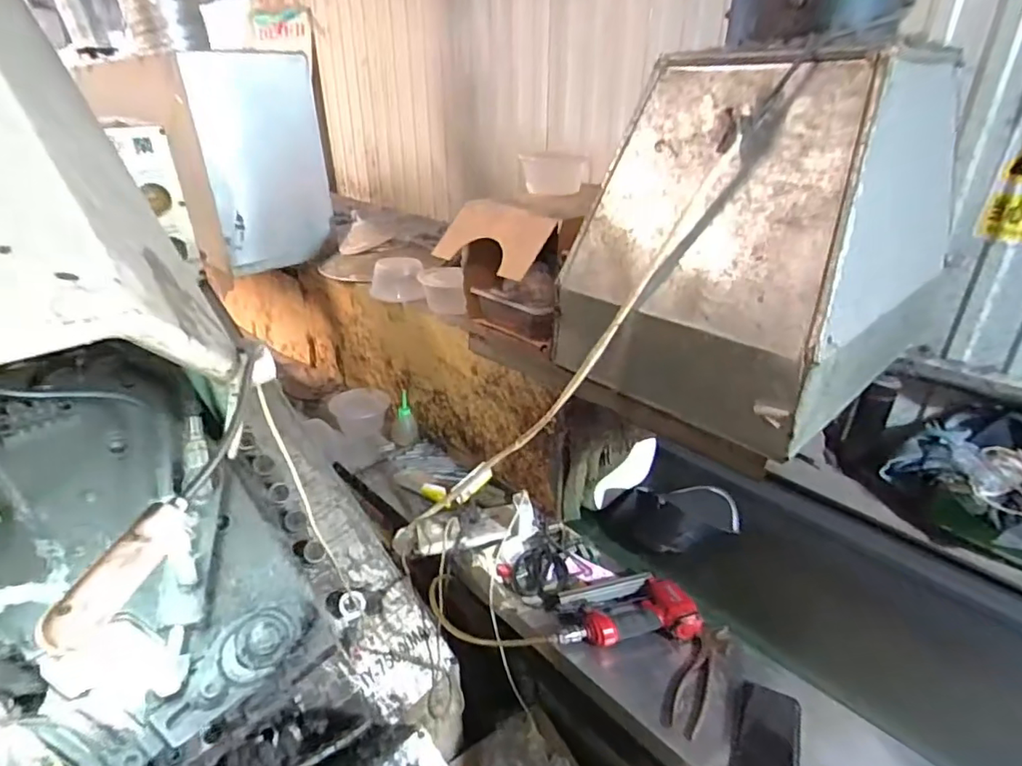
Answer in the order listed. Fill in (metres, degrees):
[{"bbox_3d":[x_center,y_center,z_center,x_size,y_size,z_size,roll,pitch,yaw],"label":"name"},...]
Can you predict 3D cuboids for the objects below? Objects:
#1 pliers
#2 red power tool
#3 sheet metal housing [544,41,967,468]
[{"bbox_3d":[0.238,0.372,0.716,0.046,0.017,0.153,18,34,31],"label":"pliers"},{"bbox_3d":[0.162,0.316,0.791,0.191,0.040,0.105,-3,29,-4],"label":"red power tool"},{"bbox_3d":[0.353,-0.212,0.778,0.439,0.409,0.388,-25,37,-37],"label":"sheet metal housing"}]

